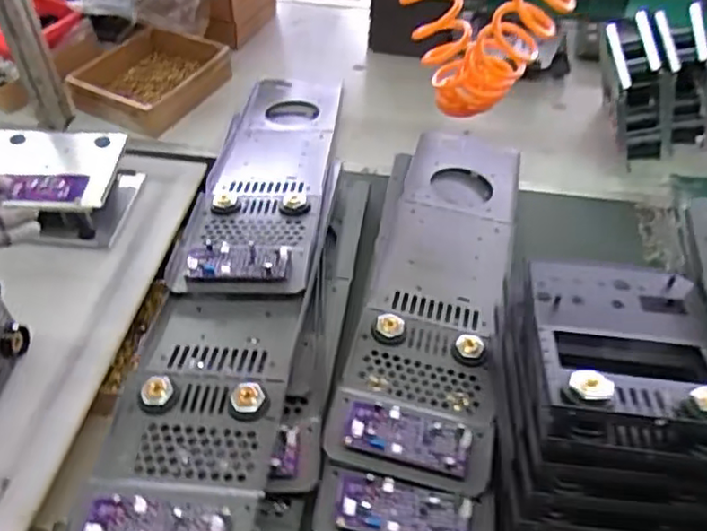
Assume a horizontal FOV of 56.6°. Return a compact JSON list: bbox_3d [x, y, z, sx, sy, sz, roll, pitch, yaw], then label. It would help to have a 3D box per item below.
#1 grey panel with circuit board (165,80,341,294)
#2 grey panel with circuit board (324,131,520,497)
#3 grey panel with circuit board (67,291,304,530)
[{"bbox_3d":[-0.116,-0.144,0.917,0.158,0.036,0.557,3,36,1],"label":"grey panel with circuit board"},{"bbox_3d":[0.106,-0.002,0.789,0.157,0.035,0.572,12,43,8],"label":"grey panel with circuit board"},{"bbox_3d":[-0.146,0.136,0.604,0.159,0.049,0.296,8,49,5],"label":"grey panel with circuit board"}]

